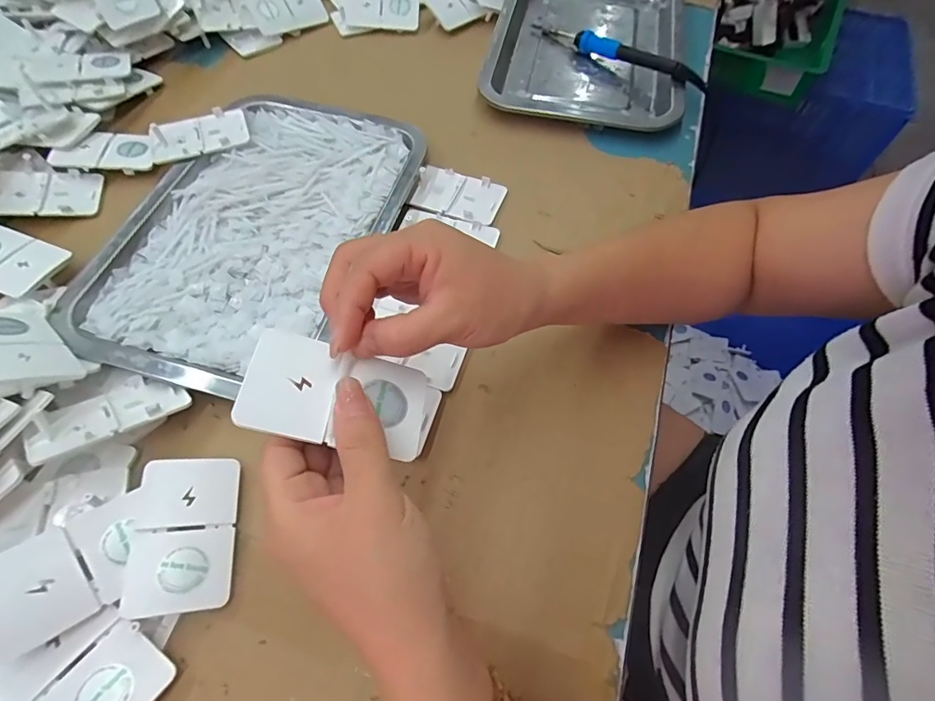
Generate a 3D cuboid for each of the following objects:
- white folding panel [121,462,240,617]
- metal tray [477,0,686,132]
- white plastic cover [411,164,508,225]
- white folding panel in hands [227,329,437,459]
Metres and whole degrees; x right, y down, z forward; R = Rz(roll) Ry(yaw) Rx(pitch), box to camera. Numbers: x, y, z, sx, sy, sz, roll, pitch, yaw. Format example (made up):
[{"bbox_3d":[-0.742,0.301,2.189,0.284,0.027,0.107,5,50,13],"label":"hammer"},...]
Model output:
[{"bbox_3d":[-0.168,0.108,0.278,0.052,0.007,0.085,5,59,-26],"label":"white folding panel"},{"bbox_3d":[0.139,-0.358,0.542,0.211,0.029,0.310,12,62,4],"label":"metal tray"},{"bbox_3d":[-0.009,-0.142,0.425,0.078,0.009,0.052,21,63,8],"label":"white plastic cover"},{"bbox_3d":[-0.060,0.022,0.229,0.090,0.004,0.050,17,57,-17],"label":"white folding panel in hands"}]

